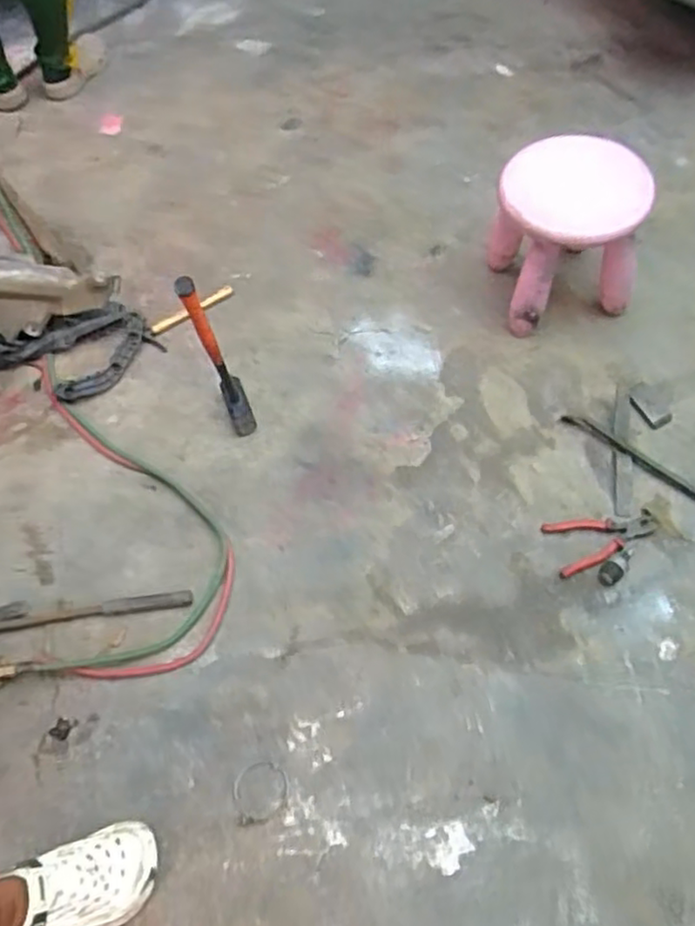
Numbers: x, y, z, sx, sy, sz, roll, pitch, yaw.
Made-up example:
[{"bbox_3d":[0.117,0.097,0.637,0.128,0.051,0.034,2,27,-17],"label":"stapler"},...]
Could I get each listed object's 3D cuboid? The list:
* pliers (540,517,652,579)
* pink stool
[{"bbox_3d":[0.475,0.138,1.253,0.198,0.027,0.104,-13,61,-8],"label":"pliers"},{"bbox_3d":[0.443,-0.476,1.443,0.292,0.308,0.276,-11,61,-2],"label":"pink stool"}]

